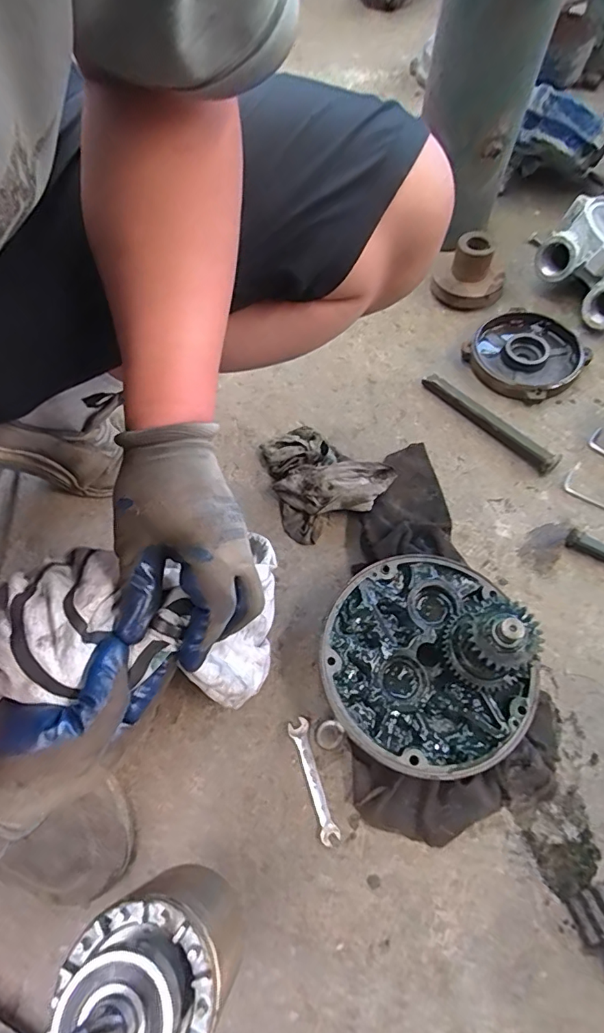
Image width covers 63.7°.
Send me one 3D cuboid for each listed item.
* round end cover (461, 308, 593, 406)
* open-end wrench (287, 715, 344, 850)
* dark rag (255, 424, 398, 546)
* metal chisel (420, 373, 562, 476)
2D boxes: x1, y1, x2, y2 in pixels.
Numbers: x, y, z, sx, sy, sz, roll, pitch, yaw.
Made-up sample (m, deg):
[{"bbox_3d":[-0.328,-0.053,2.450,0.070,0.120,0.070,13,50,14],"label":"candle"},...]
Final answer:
[{"bbox_3d":[0.340,-0.248,0.744,0.164,0.031,0.158,-1,63,2],"label":"round end cover"},{"bbox_3d":[0.011,0.265,0.490,0.020,0.004,0.113,-18,64,-7],"label":"open-end wrench"},{"bbox_3d":[0.023,-0.063,0.636,0.144,0.049,0.160,-26,65,-11],"label":"dark rag"},{"bbox_3d":[0.258,-0.135,0.677,0.023,0.031,0.218,-40,68,-16],"label":"metal chisel"}]

